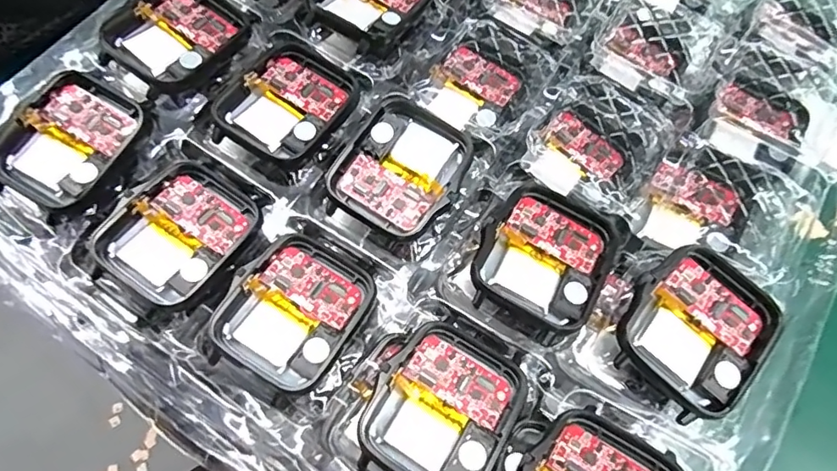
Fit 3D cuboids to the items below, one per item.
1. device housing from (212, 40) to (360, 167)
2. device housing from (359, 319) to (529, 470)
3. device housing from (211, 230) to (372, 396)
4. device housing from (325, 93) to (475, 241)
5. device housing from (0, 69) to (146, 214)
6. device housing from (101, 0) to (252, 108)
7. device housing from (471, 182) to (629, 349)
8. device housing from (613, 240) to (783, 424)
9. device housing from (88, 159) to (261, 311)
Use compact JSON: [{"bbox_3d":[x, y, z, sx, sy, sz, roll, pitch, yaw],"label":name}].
[{"bbox_3d":[-0.045,-0.046,0.175,0.038,0.005,0.047,35,71,13],"label":"device housing"},{"bbox_3d":[0.007,0.049,0.142,0.038,0.006,0.044,28,69,11],"label":"device housing"},{"bbox_3d":[-0.037,0.022,0.152,0.037,0.009,0.044,25,69,10],"label":"device housing"},{"bbox_3d":[-0.004,-0.022,0.168,0.037,0.013,0.044,31,70,12],"label":"device housing"},{"bbox_3d":[-0.114,-0.031,0.164,0.036,0.011,0.045,33,71,10],"label":"device housing"},{"bbox_3d":[-0.088,-0.072,0.181,0.040,0.006,0.046,41,72,13],"label":"device housing"},{"bbox_3d":[0.040,0.006,0.159,0.038,0.009,0.049,31,70,12],"label":"device housing"},{"bbox_3d":[0.082,0.026,0.147,0.037,0.009,0.046,40,72,15],"label":"device housing"},{"bbox_3d":[-0.075,-0.001,0.157,0.040,0.007,0.045,29,70,11],"label":"device housing"}]

